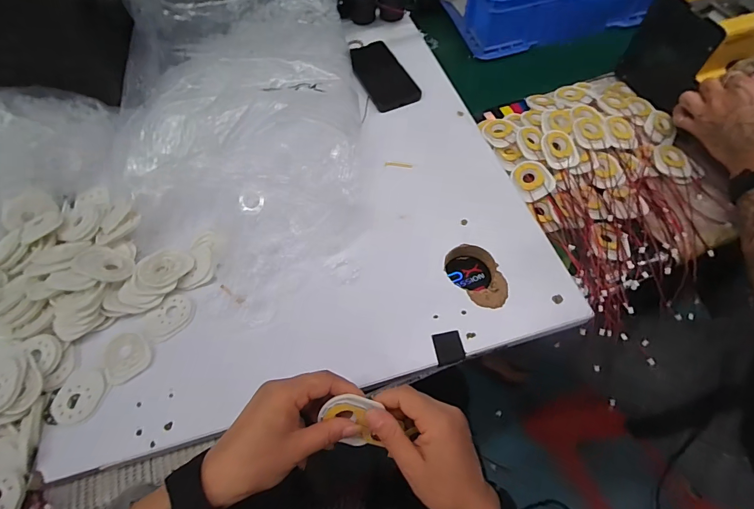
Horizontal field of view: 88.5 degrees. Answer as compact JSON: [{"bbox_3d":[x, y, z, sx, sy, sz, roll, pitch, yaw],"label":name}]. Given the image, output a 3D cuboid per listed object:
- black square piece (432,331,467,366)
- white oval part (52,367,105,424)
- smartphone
[{"bbox_3d":[0.079,0.102,0.425,0.031,0.006,0.032,-13,59,-4],"label":"black square piece"},{"bbox_3d":[-0.318,0.151,0.412,0.046,0.005,0.055,4,60,6],"label":"white oval part"},{"bbox_3d":[0.006,-0.304,0.647,0.076,0.005,0.163,-23,61,-10],"label":"smartphone"}]

